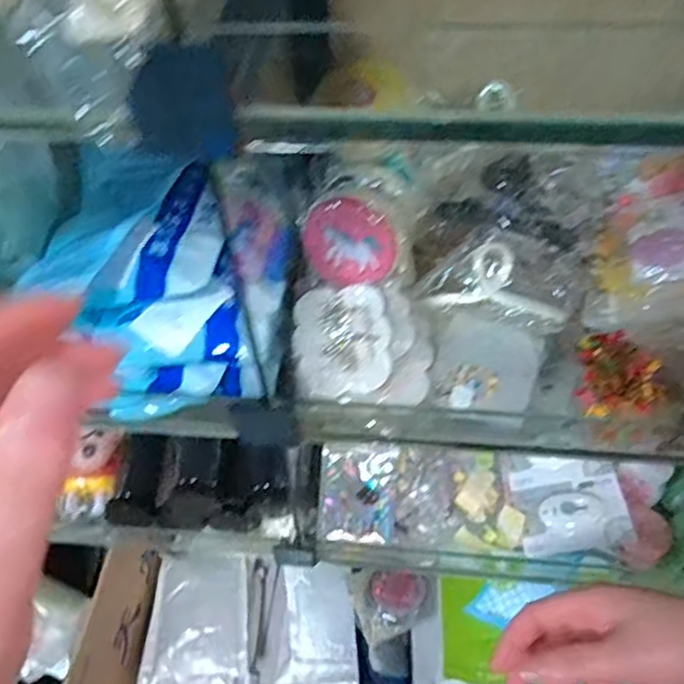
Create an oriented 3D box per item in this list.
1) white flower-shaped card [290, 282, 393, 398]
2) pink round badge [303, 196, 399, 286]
[{"bbox_3d":[0.000,-0.003,0.457,0.065,0.004,0.083,-5,60,1],"label":"white flower-shaped card"},{"bbox_3d":[0.004,-0.071,0.467,0.064,0.062,0.009,-6,27,18],"label":"pink round badge"}]

